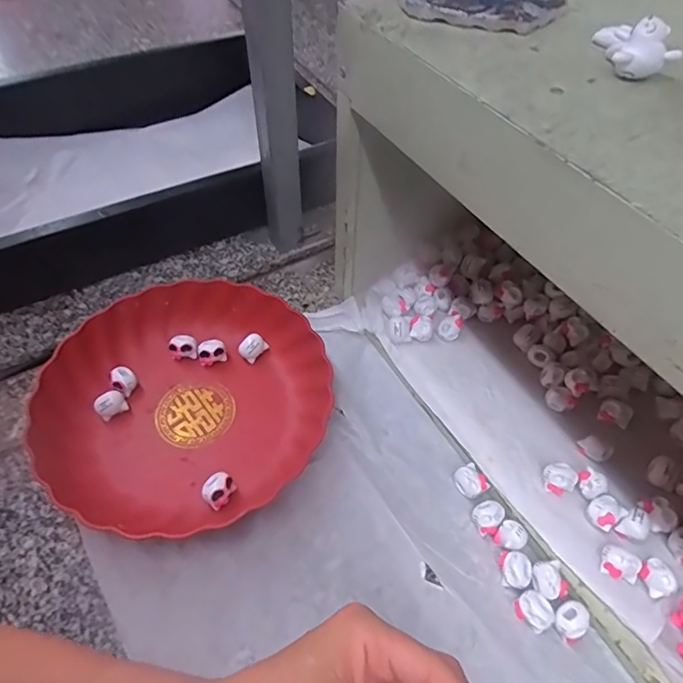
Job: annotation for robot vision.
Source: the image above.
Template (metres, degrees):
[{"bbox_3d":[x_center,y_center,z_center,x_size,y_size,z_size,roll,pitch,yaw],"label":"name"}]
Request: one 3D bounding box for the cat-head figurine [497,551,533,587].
[{"bbox_3d":[0.132,0.172,0.388,0.022,0.015,0.024,2,53,1],"label":"cat-head figurine"}]

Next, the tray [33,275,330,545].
[{"bbox_3d":[-0.134,0.046,0.458,0.239,0.048,0.232,1,53,-1],"label":"tray"}]

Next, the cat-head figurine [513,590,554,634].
[{"bbox_3d":[0.140,0.194,0.372,0.020,0.014,0.024,-37,62,-25],"label":"cat-head figurine"}]

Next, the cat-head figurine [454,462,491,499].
[{"bbox_3d":[0.108,0.117,0.429,0.021,0.012,0.027,-29,59,-21],"label":"cat-head figurine"}]

